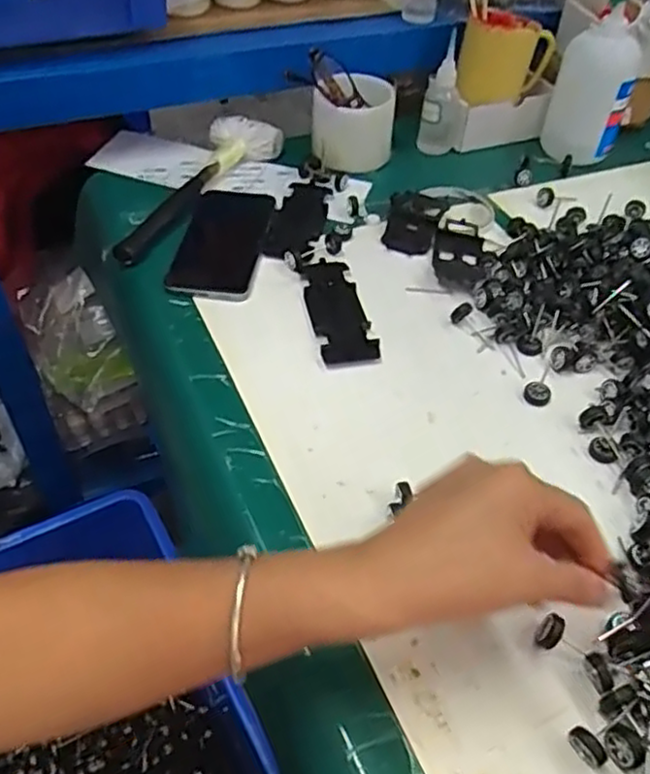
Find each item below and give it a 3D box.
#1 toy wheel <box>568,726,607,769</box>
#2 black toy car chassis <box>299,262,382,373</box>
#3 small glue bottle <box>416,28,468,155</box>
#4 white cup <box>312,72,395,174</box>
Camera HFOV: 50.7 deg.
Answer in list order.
[{"bbox_3d":[0.134,0.186,0.352,0.009,0.014,0.019,-20,51,-22],"label":"toy wheel"},{"bbox_3d":[0.010,-0.066,0.585,0.047,0.005,0.129,-7,47,-10],"label":"black toy car chassis"},{"bbox_3d":[0.137,-0.321,0.773,0.049,0.111,0.035,14,47,9],"label":"small glue bottle"},{"bbox_3d":[0.031,-0.289,0.748,0.085,0.081,0.079,2,46,-2],"label":"white cup"}]

